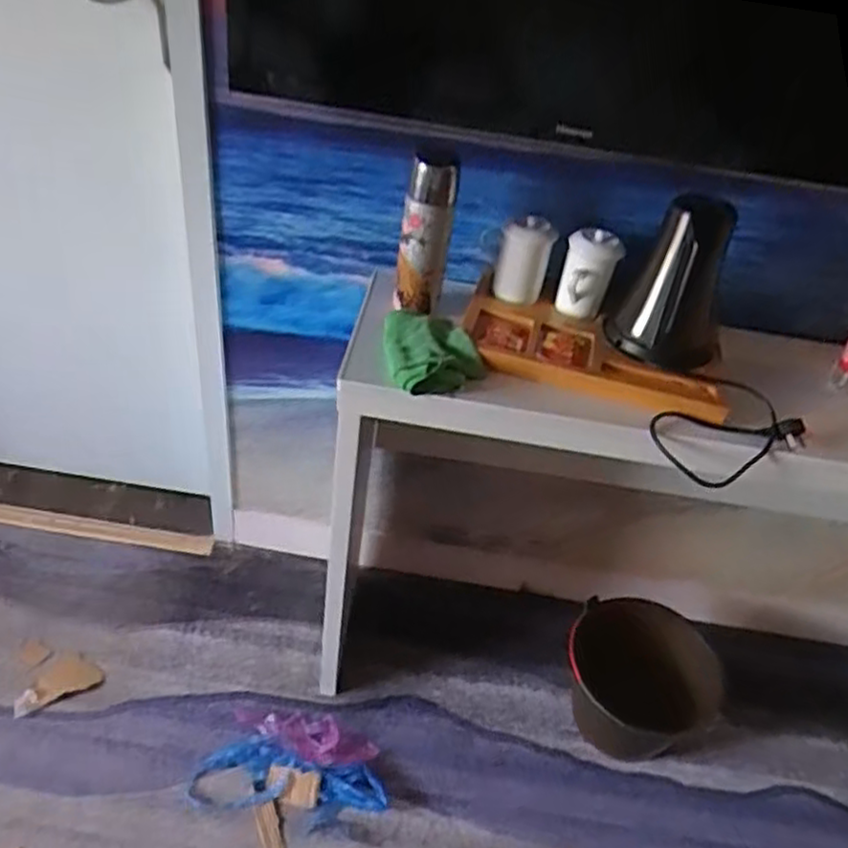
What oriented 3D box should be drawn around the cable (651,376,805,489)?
[{"bbox_3d":[0.387,0.012,0.932,0.151,0.075,0.157,5,40,-5],"label":"cable"}]

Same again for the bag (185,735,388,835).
[{"bbox_3d":[-0.226,0.606,1.236,0.319,0.028,0.123,11,42,4],"label":"bag"}]

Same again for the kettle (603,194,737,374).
[{"bbox_3d":[0.349,-0.189,0.983,0.142,0.191,0.165,24,42,16],"label":"kettle"}]

